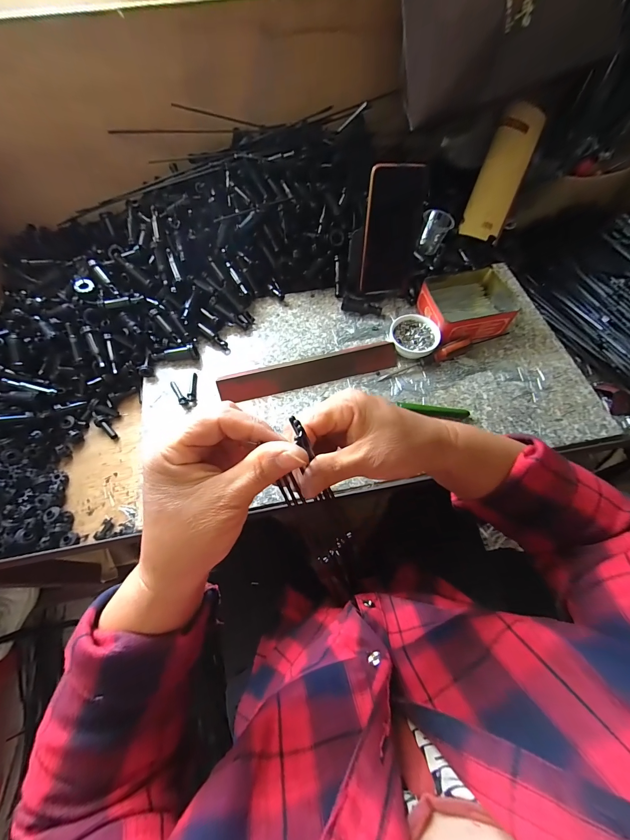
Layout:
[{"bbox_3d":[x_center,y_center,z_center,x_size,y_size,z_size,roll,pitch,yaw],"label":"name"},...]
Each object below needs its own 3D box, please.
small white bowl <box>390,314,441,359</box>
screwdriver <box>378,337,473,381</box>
[{"bbox_3d":[0.149,-0.125,0.478,0.069,0.028,0.070,0,63,1],"label":"small white bowl"},{"bbox_3d":[0.162,-0.086,0.459,0.141,0.025,0.017,-21,65,-9],"label":"screwdriver"}]

